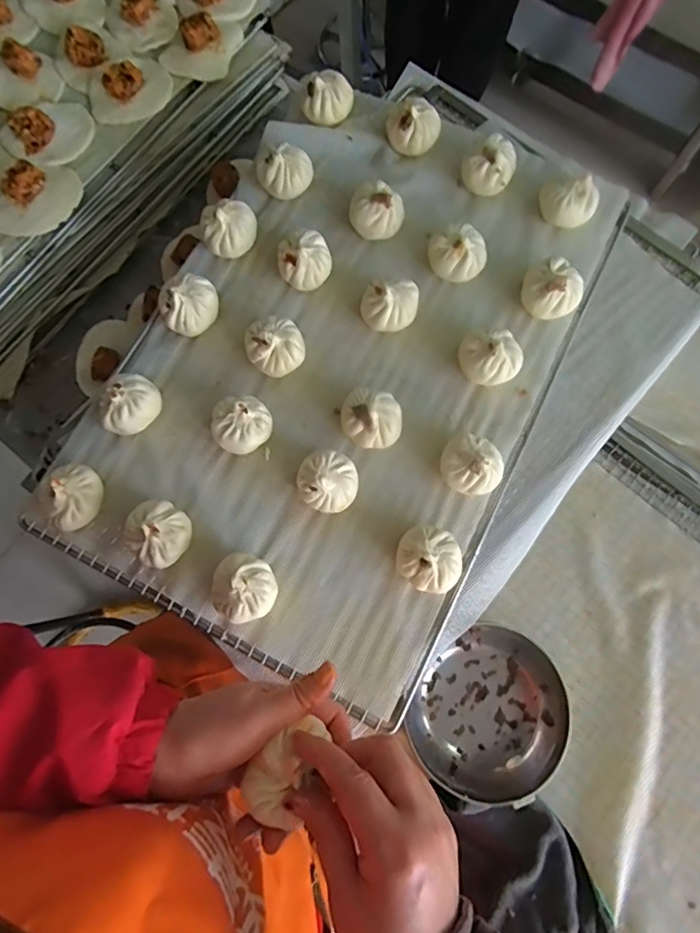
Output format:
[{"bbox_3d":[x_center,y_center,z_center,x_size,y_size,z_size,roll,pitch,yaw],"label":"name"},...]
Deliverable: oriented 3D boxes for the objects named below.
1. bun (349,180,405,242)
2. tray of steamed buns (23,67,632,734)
[{"bbox_3d":[0.027,-0.262,0.516,0.055,0.034,0.050,0,77,1],"label":"bun"},{"bbox_3d":[0.015,-0.112,0.492,0.428,0.047,0.596,26,79,7],"label":"tray of steamed buns"}]

